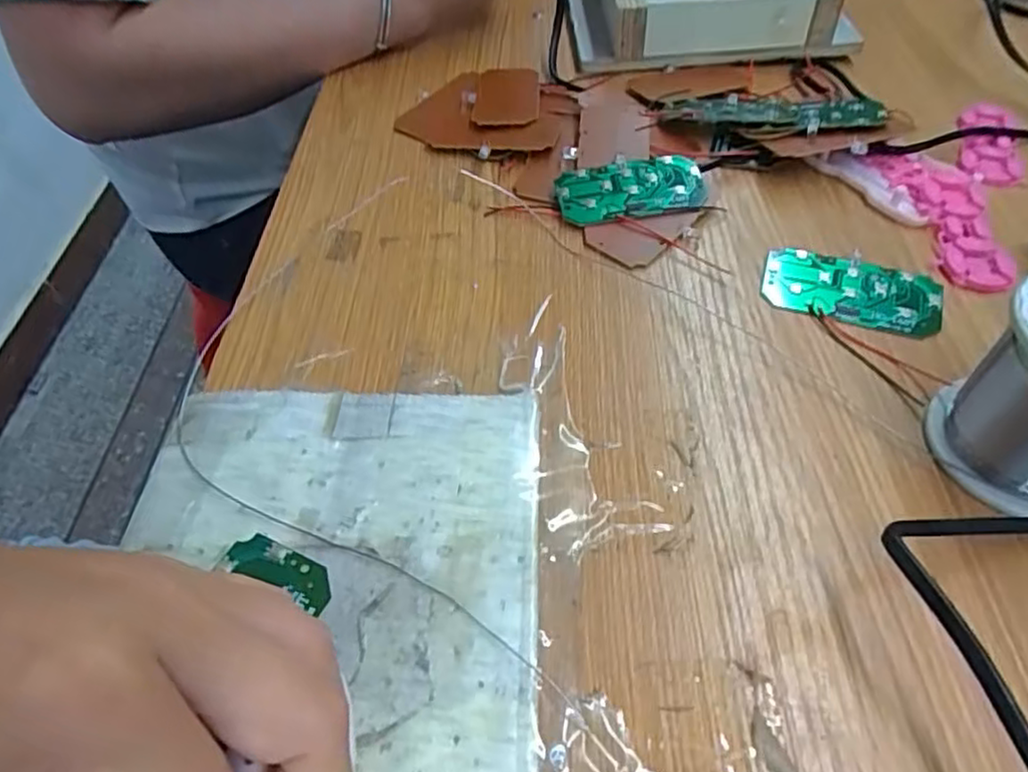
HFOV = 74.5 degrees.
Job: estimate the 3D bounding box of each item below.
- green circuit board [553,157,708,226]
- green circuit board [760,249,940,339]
[{"bbox_3d":[0.060,-0.099,0.345,0.076,0.005,0.038,-1,66,2],"label":"green circuit board"},{"bbox_3d":[0.150,-0.042,0.302,0.074,0.006,0.036,16,53,14],"label":"green circuit board"}]

